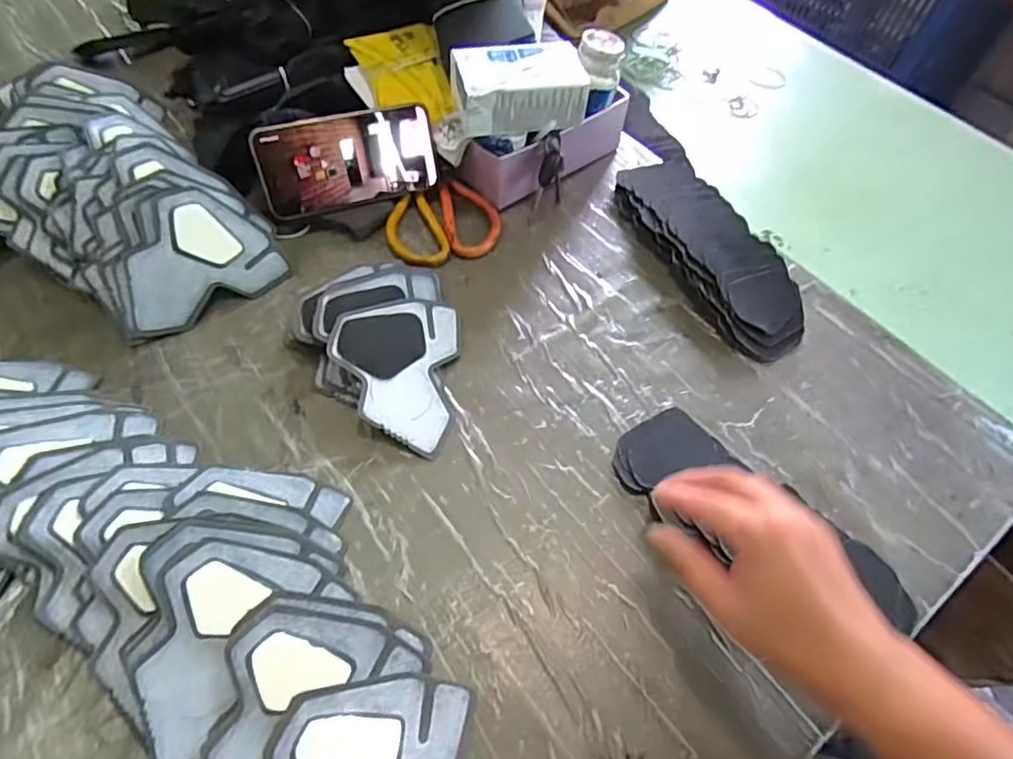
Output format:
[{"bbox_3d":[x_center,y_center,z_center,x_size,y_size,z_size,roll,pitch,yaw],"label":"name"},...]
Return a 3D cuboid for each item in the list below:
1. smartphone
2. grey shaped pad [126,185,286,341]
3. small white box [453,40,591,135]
[{"bbox_3d":[-0.140,-0.195,0.533,0.154,0.077,0.011,-17,31,-15],"label":"smartphone"},{"bbox_3d":[-0.258,-0.098,0.488,0.128,0.091,0.008,-33,21,-22],"label":"grey shaped pad"},{"bbox_3d":[0.008,-0.251,0.515,0.113,0.047,0.068,-11,58,-12],"label":"small white box"}]

